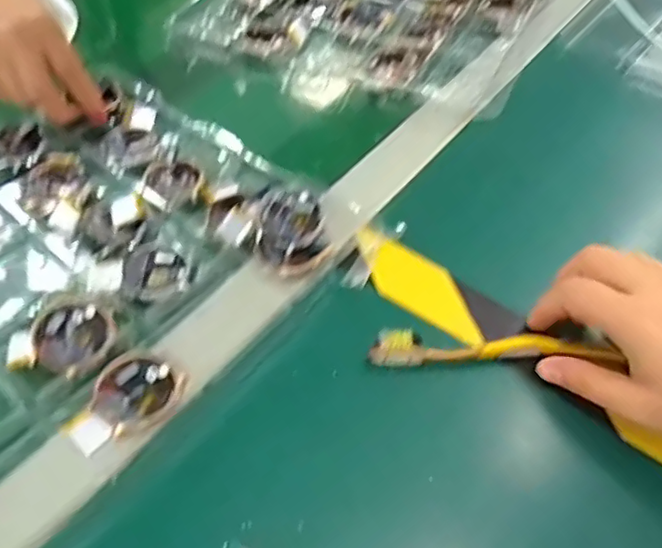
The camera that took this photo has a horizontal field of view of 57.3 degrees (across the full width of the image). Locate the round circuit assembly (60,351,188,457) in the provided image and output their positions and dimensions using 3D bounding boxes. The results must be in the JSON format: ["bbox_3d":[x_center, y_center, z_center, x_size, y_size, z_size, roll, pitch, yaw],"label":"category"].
[{"bbox_3d":[-0.109,0.068,0.323,0.043,0.005,0.059,25,56,18],"label":"round circuit assembly"}]

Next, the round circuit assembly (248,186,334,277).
[{"bbox_3d":[-0.027,-0.029,0.393,0.045,0.017,0.063,-15,53,-12],"label":"round circuit assembly"}]

